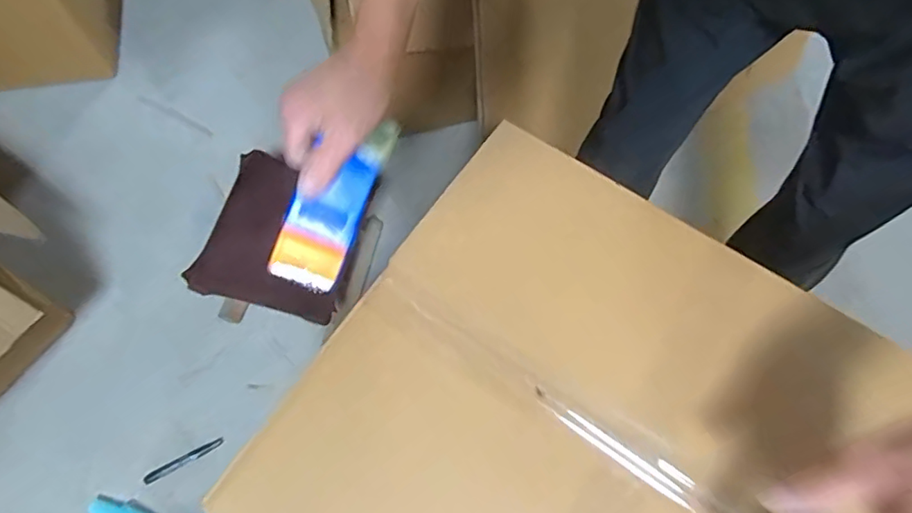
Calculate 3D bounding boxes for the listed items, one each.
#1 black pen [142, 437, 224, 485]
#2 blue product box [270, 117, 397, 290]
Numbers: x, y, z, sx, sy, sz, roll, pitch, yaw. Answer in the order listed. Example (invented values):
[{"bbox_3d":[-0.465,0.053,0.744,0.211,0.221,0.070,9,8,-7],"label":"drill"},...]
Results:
[{"bbox_3d":[-0.474,0.355,0.960,0.133,0.011,0.018,-27,69,-15],"label":"black pen"},{"bbox_3d":[-0.114,-0.031,0.469,0.058,0.023,0.118,24,89,-13],"label":"blue product box"}]

